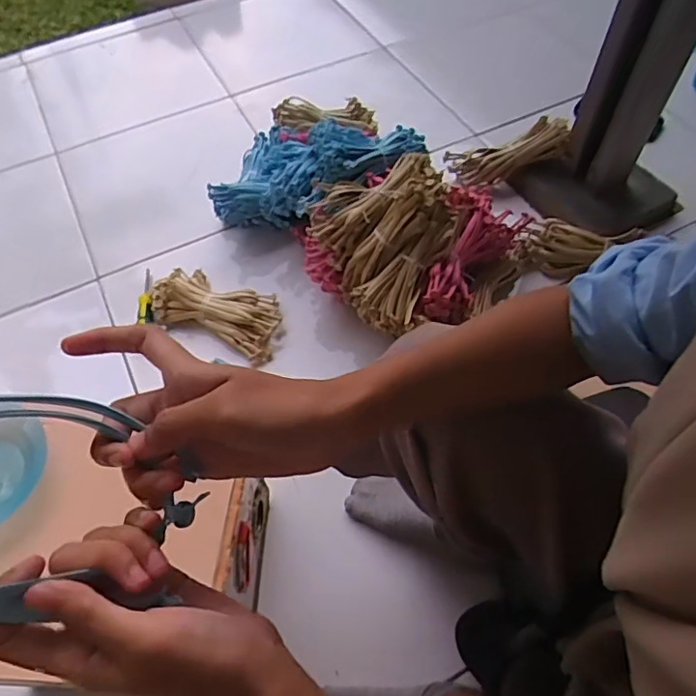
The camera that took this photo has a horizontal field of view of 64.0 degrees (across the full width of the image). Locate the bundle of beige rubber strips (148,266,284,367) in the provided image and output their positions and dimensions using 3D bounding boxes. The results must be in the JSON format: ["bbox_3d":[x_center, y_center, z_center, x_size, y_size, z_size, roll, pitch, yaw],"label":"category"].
[{"bbox_3d":[-0.213,-0.067,0.909,0.227,0.041,0.112,22,56,15],"label":"bundle of beige rubber strips"}]

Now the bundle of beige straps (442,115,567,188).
[{"bbox_3d":[0.293,-0.355,1.019,0.215,0.070,0.054,-14,50,24],"label":"bundle of beige straps"}]

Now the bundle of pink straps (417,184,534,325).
[{"bbox_3d":[0.182,-0.147,0.847,0.109,0.081,0.241,24,69,16],"label":"bundle of pink straps"}]

